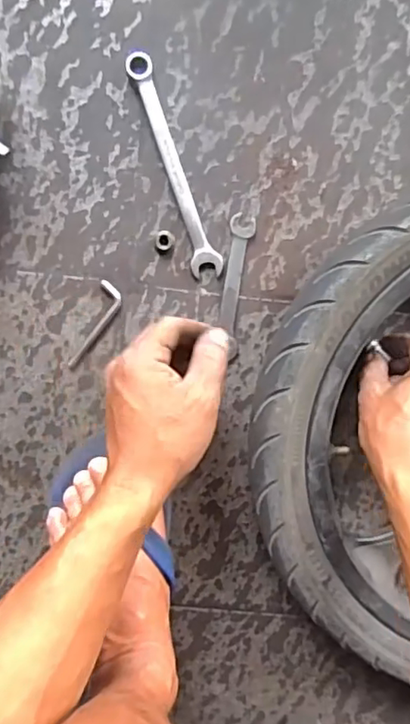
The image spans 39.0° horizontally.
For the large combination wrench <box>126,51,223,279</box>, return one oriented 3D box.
[{"bbox_3d":[-0.026,-0.161,0.481,0.024,0.009,0.184,-20,99,1],"label":"large combination wrench"}]

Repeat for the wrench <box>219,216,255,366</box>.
[{"bbox_3d":[0.027,-0.065,0.501,0.020,0.004,0.122,6,98,-3],"label":"wrench"}]

